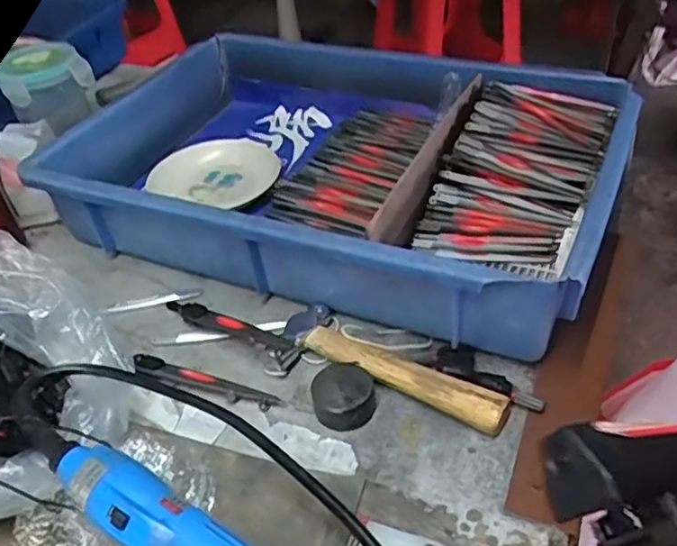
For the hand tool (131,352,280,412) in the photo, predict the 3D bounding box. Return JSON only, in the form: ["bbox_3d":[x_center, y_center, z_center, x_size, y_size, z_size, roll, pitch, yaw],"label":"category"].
[{"bbox_3d":[-0.091,0.072,0.432,0.104,0.011,0.018,12,43,20],"label":"hand tool"}]

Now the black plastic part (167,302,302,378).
[{"bbox_3d":[-0.079,0.036,0.460,0.126,0.027,0.020,24,49,31],"label":"black plastic part"}]

